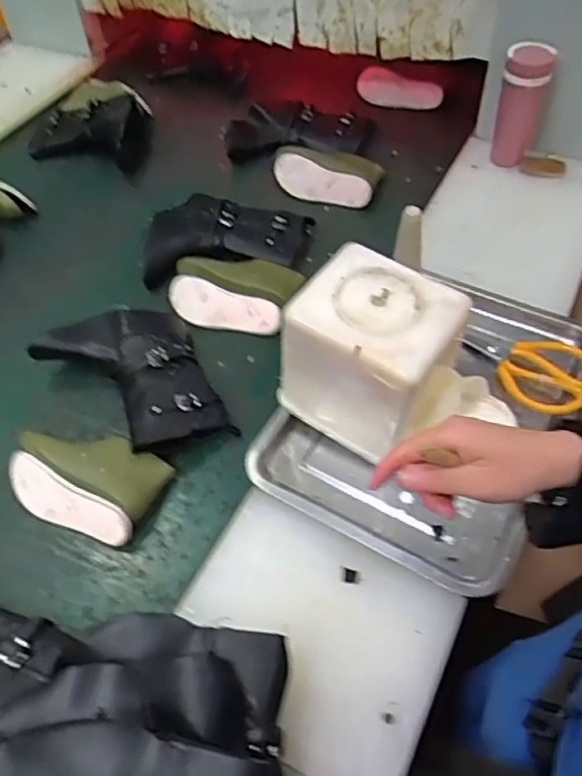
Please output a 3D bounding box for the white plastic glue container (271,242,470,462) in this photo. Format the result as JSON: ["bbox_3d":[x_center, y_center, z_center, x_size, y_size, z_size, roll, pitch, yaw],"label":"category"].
[{"bbox_3d":[0.087,-0.026,0.642,0.158,0.175,0.134,28,59,22],"label":"white plastic glue container"}]

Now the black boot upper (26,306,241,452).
[{"bbox_3d":[-0.205,-0.005,0.772,0.199,0.057,0.221,-22,54,-13],"label":"black boot upper"}]

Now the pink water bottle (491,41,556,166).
[{"bbox_3d":[0.360,-0.443,0.958,0.071,0.174,0.055,16,55,15],"label":"pink water bottle"}]

